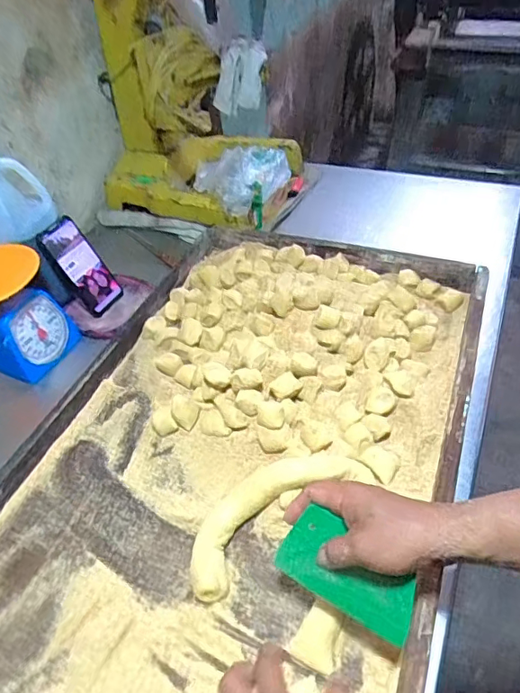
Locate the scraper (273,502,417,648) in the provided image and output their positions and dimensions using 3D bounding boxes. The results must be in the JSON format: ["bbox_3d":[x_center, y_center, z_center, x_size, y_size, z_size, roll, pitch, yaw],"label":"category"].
[{"bbox_3d":[0.079,0.201,0.467,0.129,0.011,0.069,25,90,26],"label":"scraper"}]

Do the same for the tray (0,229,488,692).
[{"bbox_3d":[-0.056,0.155,0.604,0.506,0.069,0.959,13,49,18],"label":"tray"}]

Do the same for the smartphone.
[{"bbox_3d":[-0.311,-0.138,0.902,0.075,0.166,0.013,-45,26,-23],"label":"smartphone"}]

